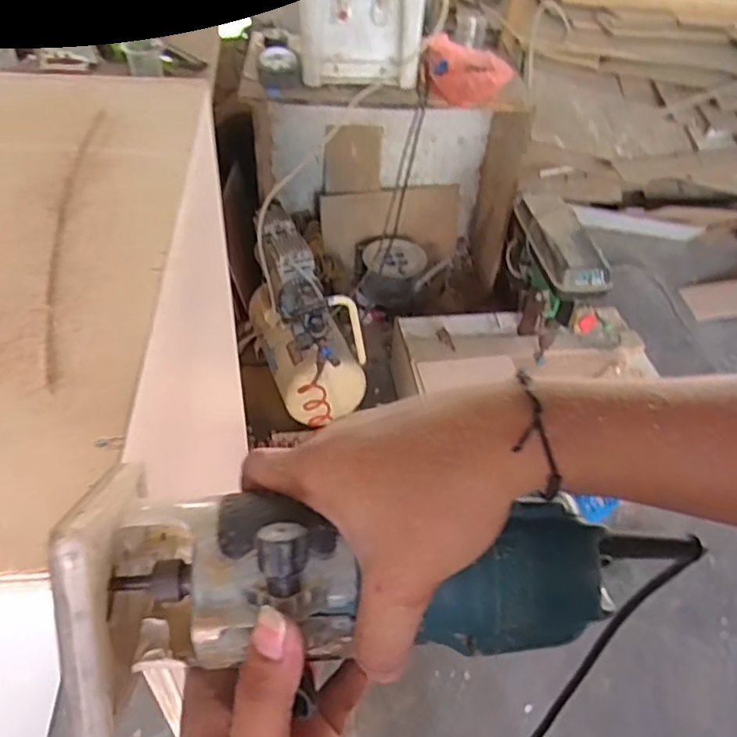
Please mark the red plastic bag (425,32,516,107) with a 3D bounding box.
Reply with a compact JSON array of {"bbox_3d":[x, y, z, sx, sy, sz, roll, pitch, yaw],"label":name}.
[{"bbox_3d":[0.277,-0.824,1.758,0.246,0.132,0.101,8,45,3],"label":"red plastic bag"}]

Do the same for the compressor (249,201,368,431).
[{"bbox_3d":[-0.168,-0.146,1.753,0.230,0.373,0.604,-13,48,-17],"label":"compressor"}]

